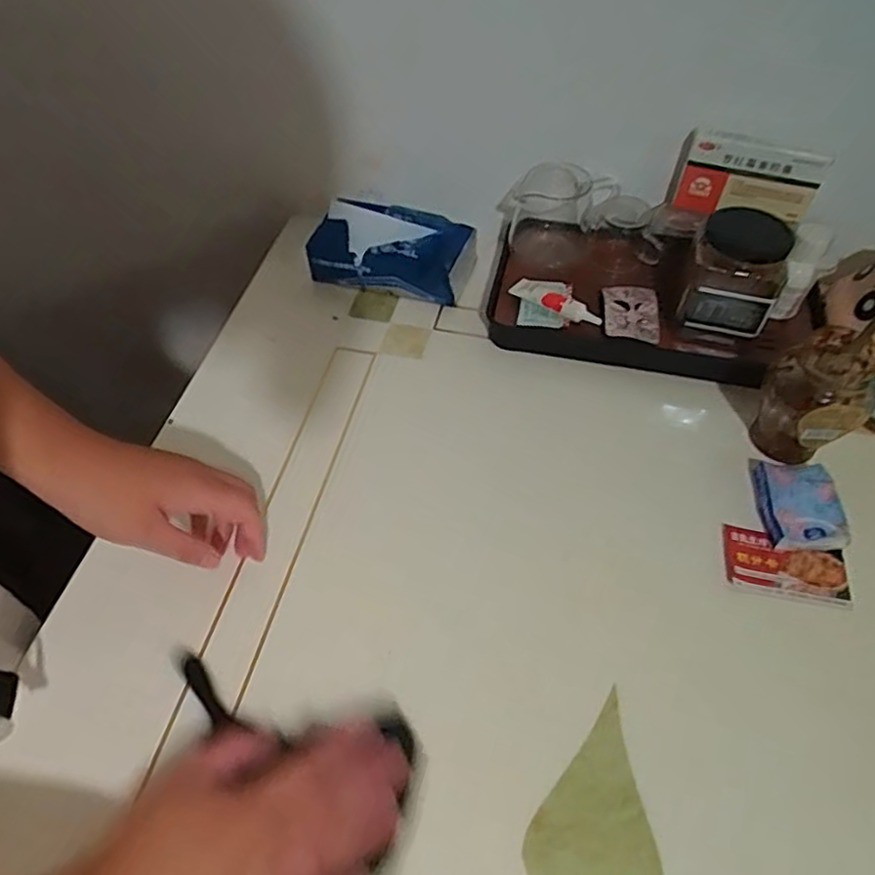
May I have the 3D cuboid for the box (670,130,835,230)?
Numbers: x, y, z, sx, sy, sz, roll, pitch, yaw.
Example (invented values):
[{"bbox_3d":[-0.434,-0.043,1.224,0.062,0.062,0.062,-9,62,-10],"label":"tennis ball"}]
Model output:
[{"bbox_3d":[0.287,-0.239,0.598,0.121,0.082,0.021,23,60,13],"label":"box"}]

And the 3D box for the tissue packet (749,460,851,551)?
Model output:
[{"bbox_3d":[0.289,0.055,0.520,0.060,0.028,0.077,3,57,1],"label":"tissue packet"}]

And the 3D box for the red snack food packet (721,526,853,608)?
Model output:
[{"bbox_3d":[0.268,0.099,0.495,0.090,0.007,0.051,13,58,7],"label":"red snack food packet"}]

